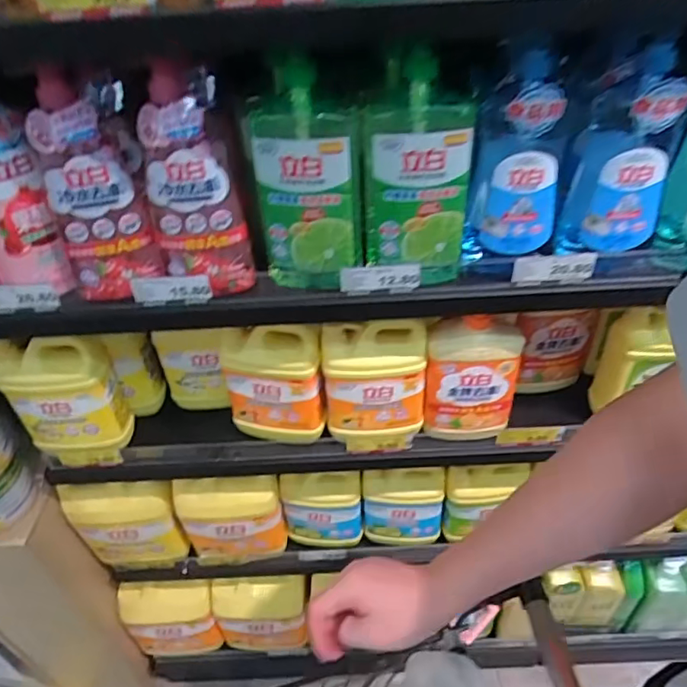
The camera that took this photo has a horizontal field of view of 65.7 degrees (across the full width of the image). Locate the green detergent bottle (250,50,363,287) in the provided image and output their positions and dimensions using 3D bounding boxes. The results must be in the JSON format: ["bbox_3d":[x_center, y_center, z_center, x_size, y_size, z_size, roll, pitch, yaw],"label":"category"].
[{"bbox_3d":[-0.040,-0.190,0.626,0.117,0.229,0.096,-1,39,4],"label":"green detergent bottle"}]

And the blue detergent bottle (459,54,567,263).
[{"bbox_3d":[0.199,-0.195,0.613,0.106,0.218,0.058,4,39,10],"label":"blue detergent bottle"}]

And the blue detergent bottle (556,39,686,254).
[{"bbox_3d":[0.317,-0.205,0.614,0.084,0.221,0.084,-6,38,-2],"label":"blue detergent bottle"}]

